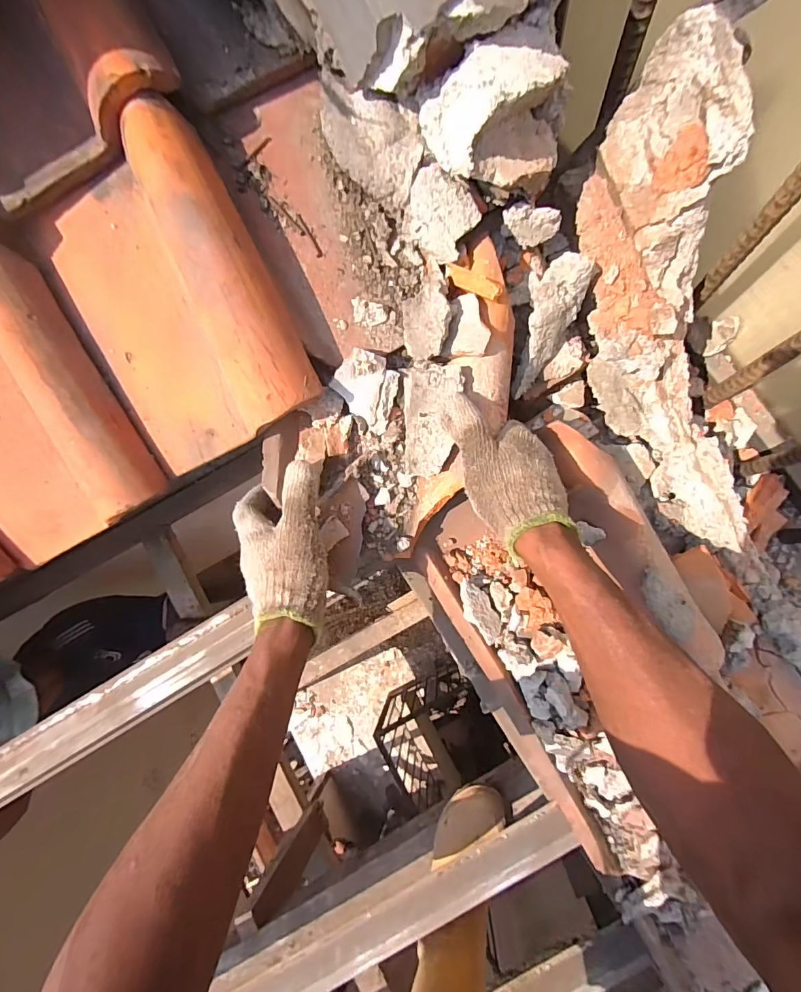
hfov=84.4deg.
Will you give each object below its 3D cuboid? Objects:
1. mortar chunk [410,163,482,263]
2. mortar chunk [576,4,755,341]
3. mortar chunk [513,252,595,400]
[{"bbox_3d":[0.033,-0.237,0.376,0.056,0.036,0.056,27,113,-11],"label":"mortar chunk"},{"bbox_3d":[0.225,-0.256,0.385,0.112,0.080,0.230,-1,121,5],"label":"mortar chunk"},{"bbox_3d":[0.144,-0.167,0.439,0.051,0.038,0.133,17,126,8],"label":"mortar chunk"}]

